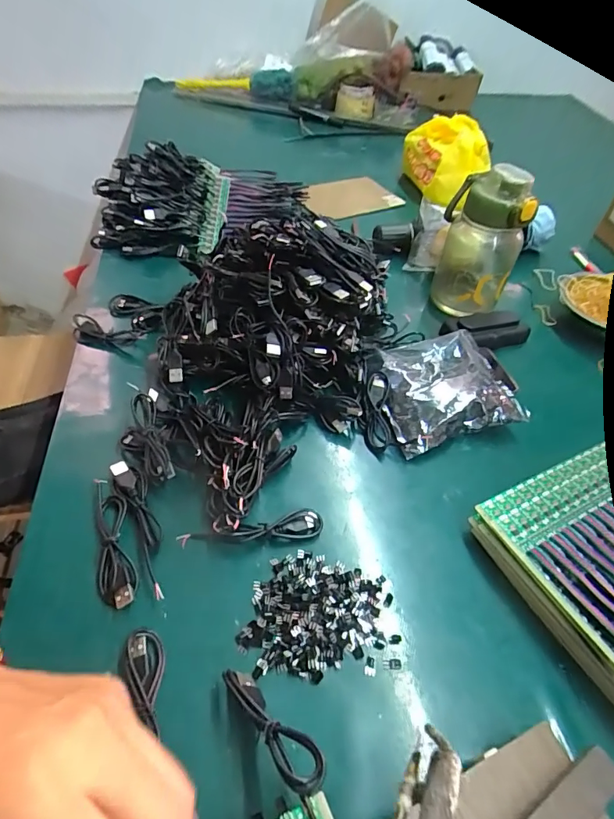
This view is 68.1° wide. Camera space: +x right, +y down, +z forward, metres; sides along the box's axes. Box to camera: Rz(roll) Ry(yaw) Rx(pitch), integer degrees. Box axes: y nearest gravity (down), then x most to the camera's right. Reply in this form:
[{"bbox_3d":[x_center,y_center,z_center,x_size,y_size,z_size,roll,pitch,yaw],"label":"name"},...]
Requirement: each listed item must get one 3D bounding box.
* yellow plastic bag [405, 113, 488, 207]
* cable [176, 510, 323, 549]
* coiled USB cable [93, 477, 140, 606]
[{"bbox_3d":[0.231,-0.421,0.763,0.138,0.107,0.104,14,48,6],"label":"yellow plastic bag"},{"bbox_3d":[-0.043,0.095,0.361,0.112,0.011,0.022,-4,48,-10],"label":"cable"},{"bbox_3d":[-0.146,0.096,0.343,0.025,0.011,0.108,-11,50,-16],"label":"coiled USB cable"}]

